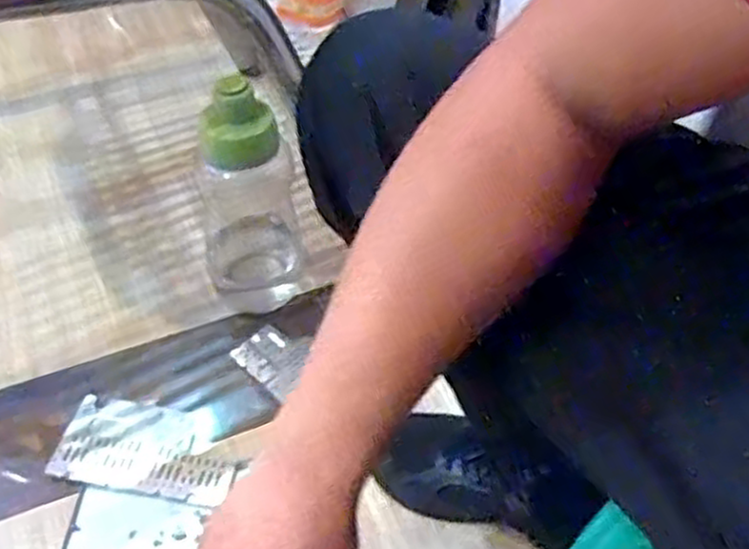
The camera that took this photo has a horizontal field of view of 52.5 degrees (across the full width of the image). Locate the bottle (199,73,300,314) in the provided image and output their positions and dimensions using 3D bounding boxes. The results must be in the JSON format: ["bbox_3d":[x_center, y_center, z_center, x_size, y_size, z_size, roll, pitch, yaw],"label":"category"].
[{"bbox_3d":[-0.135,-0.080,0.810,0.106,0.281,0.086,-11,49,-12],"label":"bottle"}]

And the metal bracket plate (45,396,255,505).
[{"bbox_3d":[-0.225,0.171,0.760,0.175,0.010,0.094,9,49,7],"label":"metal bracket plate"}]

